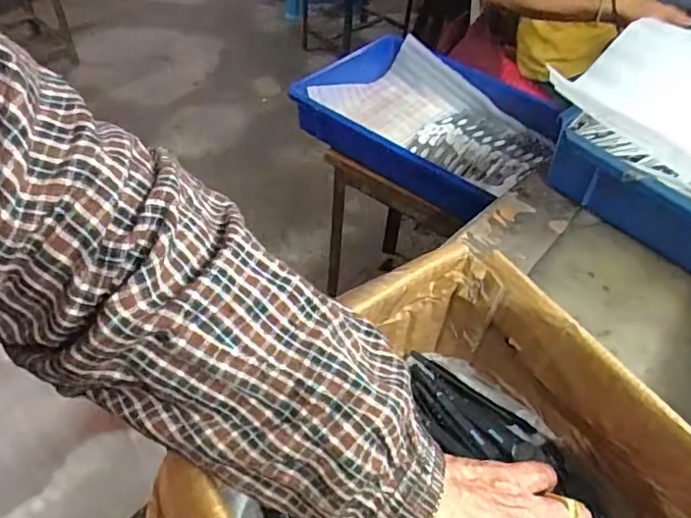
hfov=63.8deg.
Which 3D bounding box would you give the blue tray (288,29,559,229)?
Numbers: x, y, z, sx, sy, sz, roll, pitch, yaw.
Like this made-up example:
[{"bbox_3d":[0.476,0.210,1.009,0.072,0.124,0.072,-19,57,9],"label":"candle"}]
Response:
[{"bbox_3d":[0.135,-0.243,0.937,0.369,0.082,0.332,34,54,24],"label":"blue tray"}]

